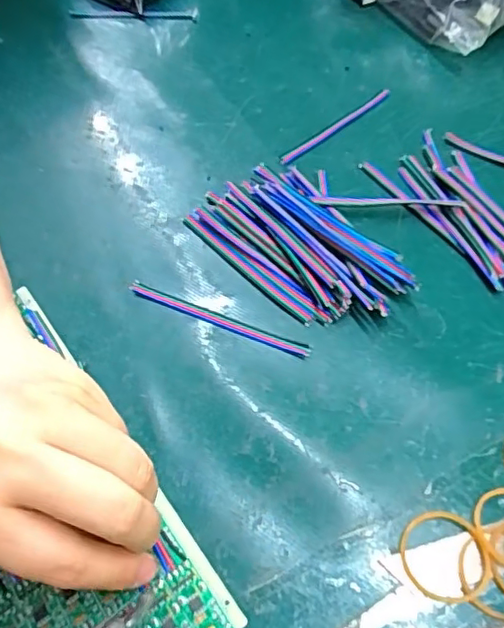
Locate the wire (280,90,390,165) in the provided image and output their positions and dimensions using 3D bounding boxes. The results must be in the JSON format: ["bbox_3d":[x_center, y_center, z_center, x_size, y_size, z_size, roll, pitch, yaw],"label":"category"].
[{"bbox_3d":[0.054,-0.119,0.357,0.095,0.004,0.008,-37,62,-19],"label":"wire"}]

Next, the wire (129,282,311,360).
[{"bbox_3d":[-0.018,0.002,0.282,0.098,0.004,0.009,19,60,15],"label":"wire"}]

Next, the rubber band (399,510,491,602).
[{"bbox_3d":[0.074,0.093,0.216,0.032,0.004,0.033,-1,56,2],"label":"rubber band"}]

